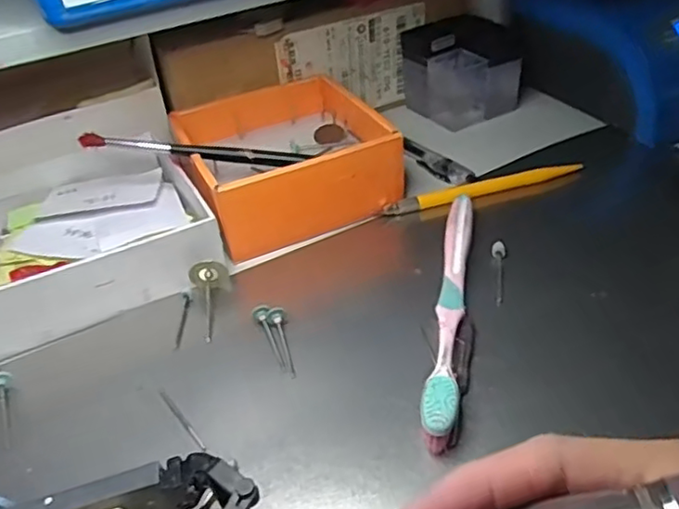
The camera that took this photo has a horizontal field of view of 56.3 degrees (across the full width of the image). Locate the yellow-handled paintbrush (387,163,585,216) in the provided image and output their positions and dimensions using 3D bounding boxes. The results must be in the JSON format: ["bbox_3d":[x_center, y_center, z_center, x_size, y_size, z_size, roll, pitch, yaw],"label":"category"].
[{"bbox_3d":[0.094,-0.042,0.404,0.133,0.012,0.014,-12,38,-8],"label":"yellow-handled paintbrush"}]

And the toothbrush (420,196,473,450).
[{"bbox_3d":[0.056,0.021,0.317,0.015,0.016,0.175,3,38,12],"label":"toothbrush"}]

